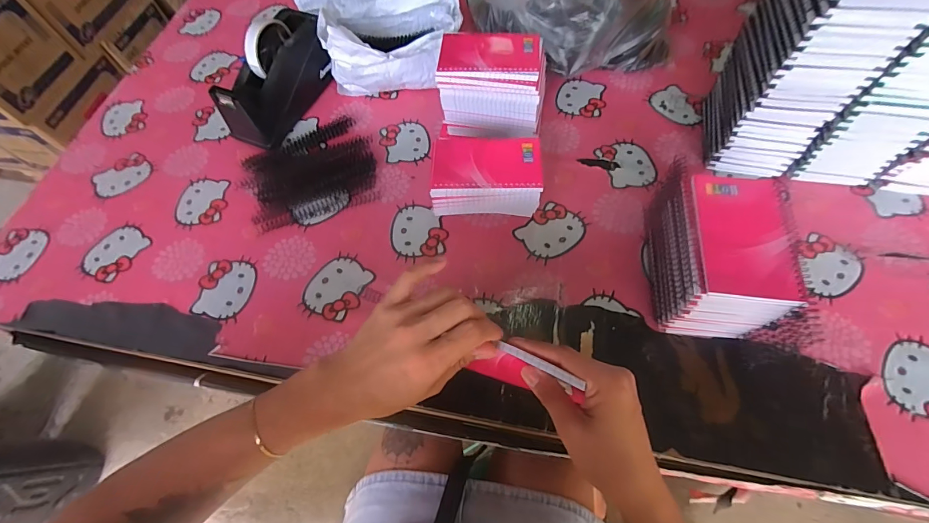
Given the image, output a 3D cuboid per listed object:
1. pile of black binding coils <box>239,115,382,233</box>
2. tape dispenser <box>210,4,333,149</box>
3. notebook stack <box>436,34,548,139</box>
[{"bbox_3d":[-0.223,-0.136,0.584,0.180,0.014,0.168,-19,63,-6],"label":"pile of black binding coils"},{"bbox_3d":[-0.279,-0.278,0.598,0.094,0.115,0.206,19,65,13],"label":"tape dispenser"},{"bbox_3d":[0.040,-0.239,0.559,0.142,0.106,0.103,7,63,7],"label":"notebook stack"}]

